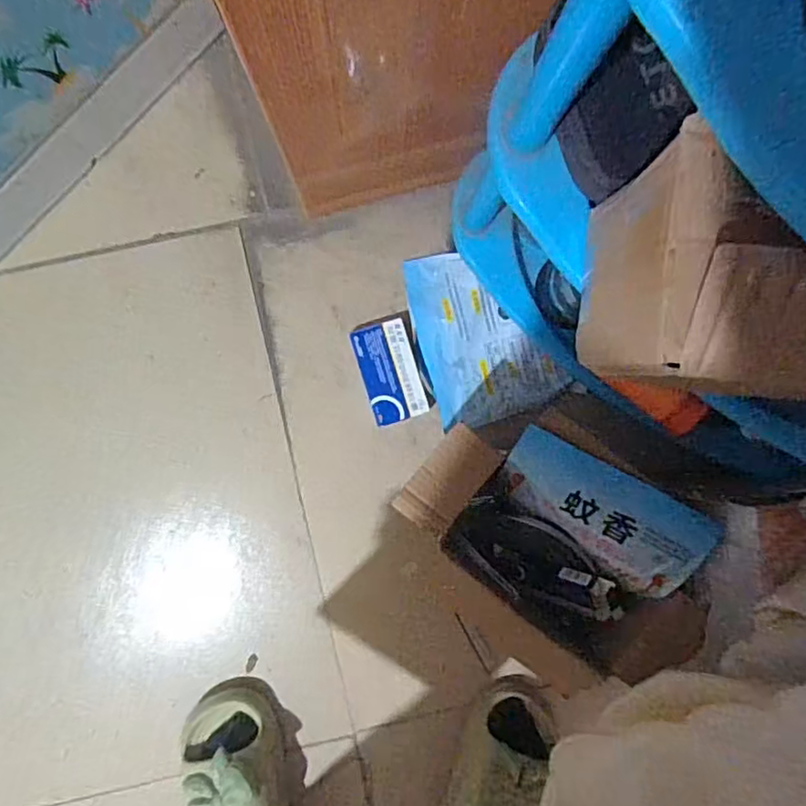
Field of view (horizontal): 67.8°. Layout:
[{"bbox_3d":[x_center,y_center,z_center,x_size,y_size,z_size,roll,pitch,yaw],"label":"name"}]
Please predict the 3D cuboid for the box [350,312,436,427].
[{"bbox_3d":[-0.010,-0.038,0.675,0.069,0.032,0.113,-17,93,-1],"label":"box"}]

